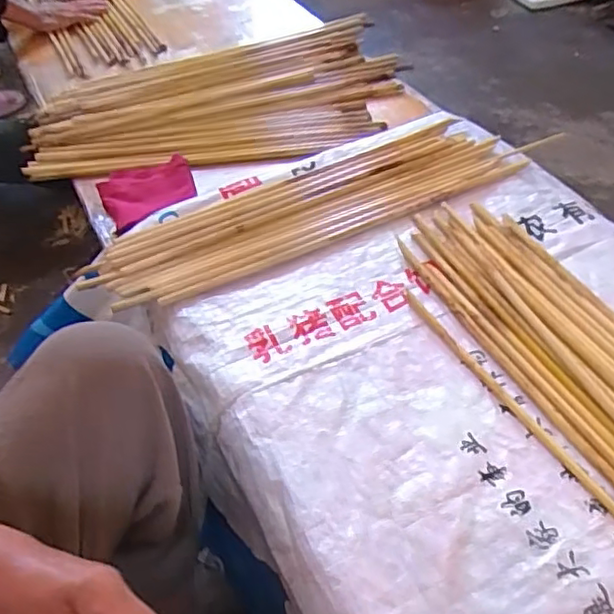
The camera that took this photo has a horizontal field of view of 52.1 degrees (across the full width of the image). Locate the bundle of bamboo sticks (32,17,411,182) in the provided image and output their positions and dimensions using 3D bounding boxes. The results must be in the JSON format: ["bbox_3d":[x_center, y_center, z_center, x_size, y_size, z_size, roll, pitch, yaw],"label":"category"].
[{"bbox_3d":[-0.149,-0.352,1.050,0.599,0.040,0.374,-11,48,-4],"label":"bundle of bamboo sticks"}]

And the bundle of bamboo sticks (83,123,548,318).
[{"bbox_3d":[0.008,-0.122,0.757,0.521,0.022,0.135,-22,50,-14],"label":"bundle of bamboo sticks"}]

